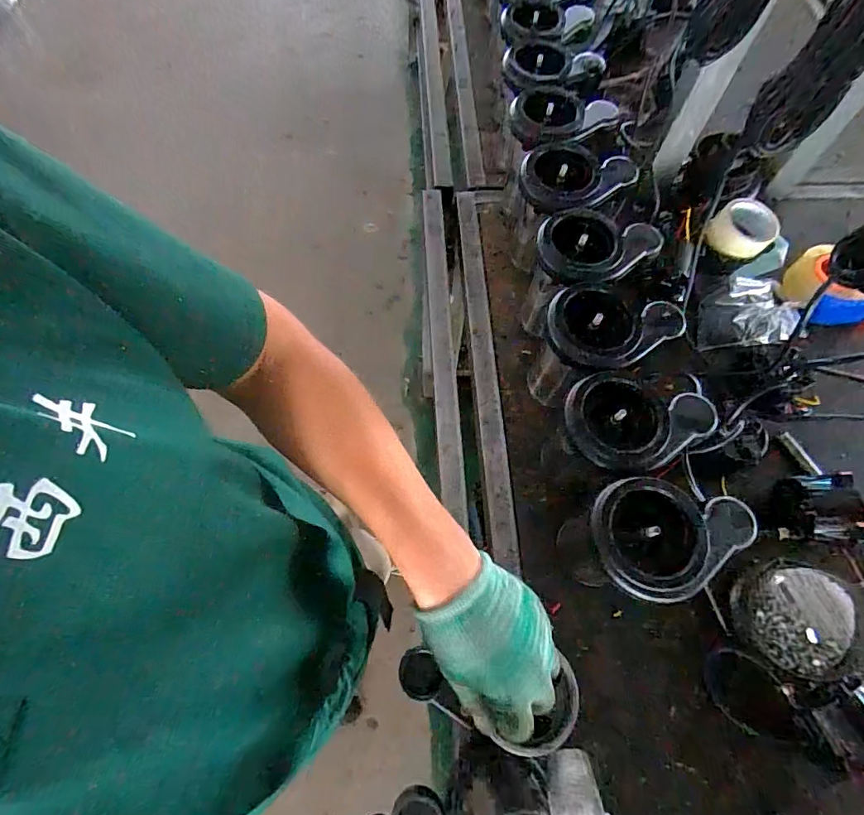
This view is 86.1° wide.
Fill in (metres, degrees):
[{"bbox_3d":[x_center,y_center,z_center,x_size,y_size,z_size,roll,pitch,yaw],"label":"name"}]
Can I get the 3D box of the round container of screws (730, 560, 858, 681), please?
[{"bbox_3d":[0.443,0.259,0.570,0.125,0.053,0.118,0,67,-1],"label":"round container of screws"}]

